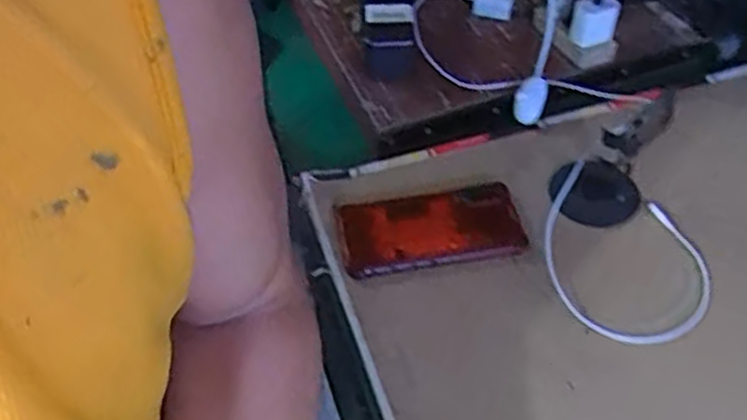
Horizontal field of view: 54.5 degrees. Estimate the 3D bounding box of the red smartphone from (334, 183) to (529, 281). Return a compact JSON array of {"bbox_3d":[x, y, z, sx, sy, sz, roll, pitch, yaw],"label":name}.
[{"bbox_3d":[0.051,0.016,0.665,0.165,0.008,0.089,-9,49,-4],"label":"red smartphone"}]

